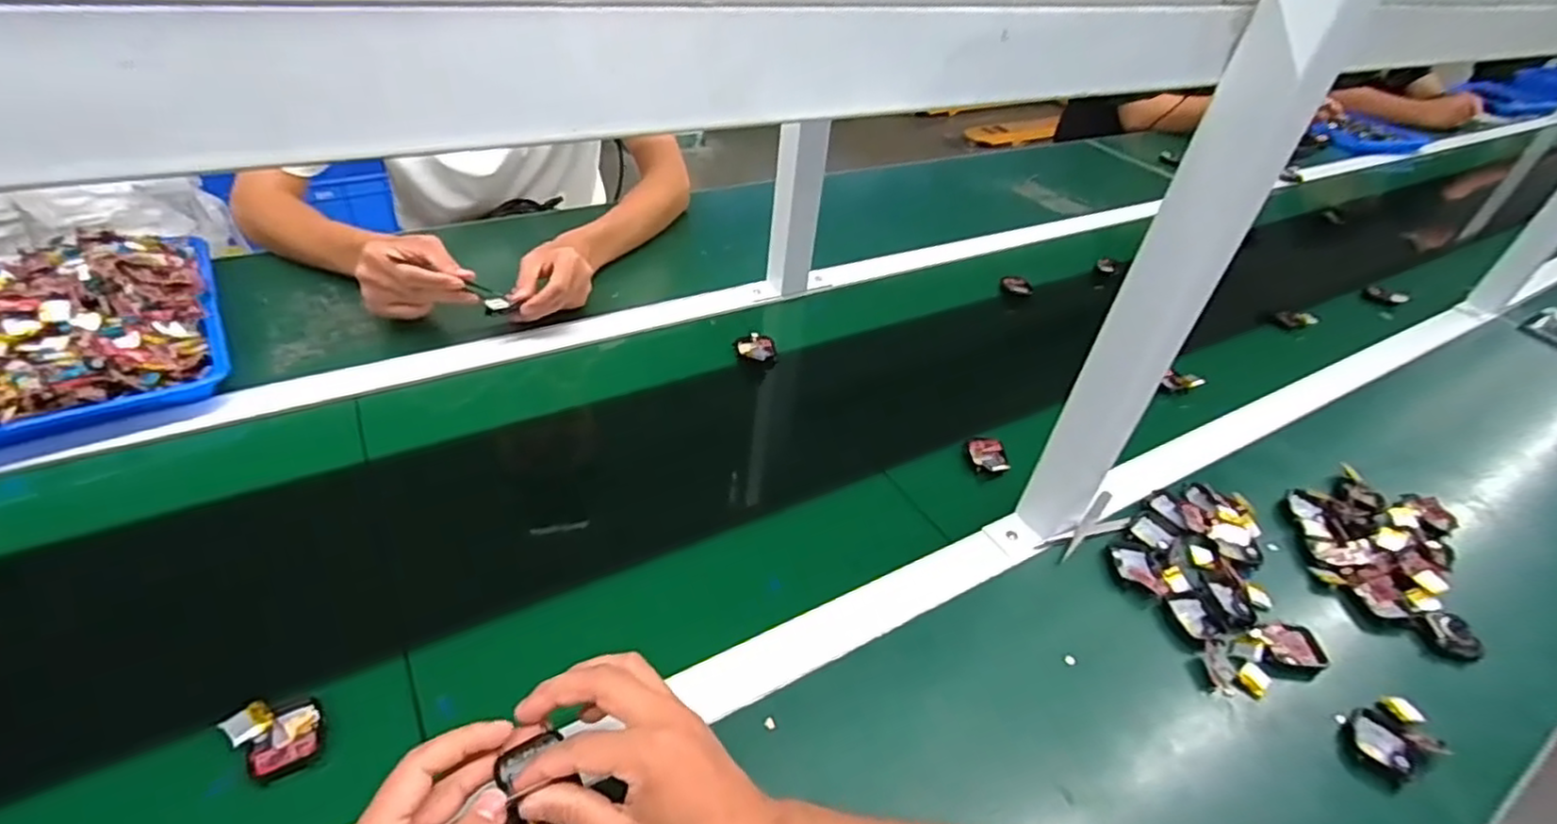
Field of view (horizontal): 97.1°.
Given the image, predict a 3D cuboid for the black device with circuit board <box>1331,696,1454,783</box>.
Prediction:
[{"bbox_3d":[0.428,0.227,0.479,0.068,0.013,0.046,-7,42,-17],"label":"black device with circuit board"}]

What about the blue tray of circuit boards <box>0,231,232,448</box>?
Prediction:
[{"bbox_3d":[-0.674,-0.077,0.635,0.252,0.059,0.278,-21,48,-30],"label":"blue tray of circuit boards"}]

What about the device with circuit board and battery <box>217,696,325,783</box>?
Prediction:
[{"bbox_3d":[-0.299,0.192,0.409,0.045,0.013,0.047,-22,49,-31],"label":"device with circuit board and battery"}]

